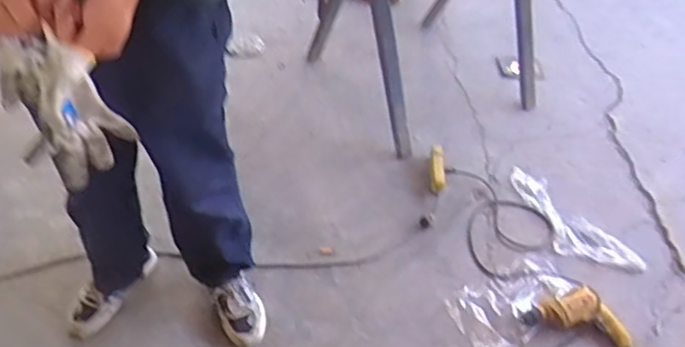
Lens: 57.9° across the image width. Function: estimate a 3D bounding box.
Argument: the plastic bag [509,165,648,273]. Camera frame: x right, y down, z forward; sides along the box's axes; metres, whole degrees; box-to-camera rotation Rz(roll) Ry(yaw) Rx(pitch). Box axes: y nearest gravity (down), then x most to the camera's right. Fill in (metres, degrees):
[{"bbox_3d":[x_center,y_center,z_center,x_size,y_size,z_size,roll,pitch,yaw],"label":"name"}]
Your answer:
[{"bbox_3d":[0.634,0.144,1.756,0.166,0.022,0.443,-31,57,-28],"label":"plastic bag"}]

